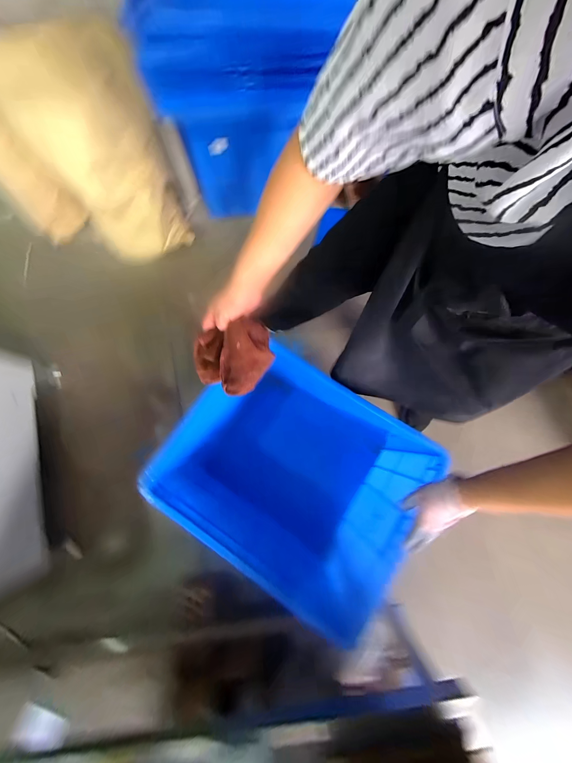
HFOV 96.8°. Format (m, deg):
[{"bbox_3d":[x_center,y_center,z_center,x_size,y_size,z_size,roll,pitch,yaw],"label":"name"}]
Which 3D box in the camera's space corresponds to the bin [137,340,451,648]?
[{"bbox_3d":[0.005,0.269,0.866,0.639,0.568,0.491,31,79,7],"label":"bin"}]

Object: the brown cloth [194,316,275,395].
[{"bbox_3d":[-0.099,-0.039,0.471,0.147,0.065,0.123,-13,77,-2],"label":"brown cloth"}]

